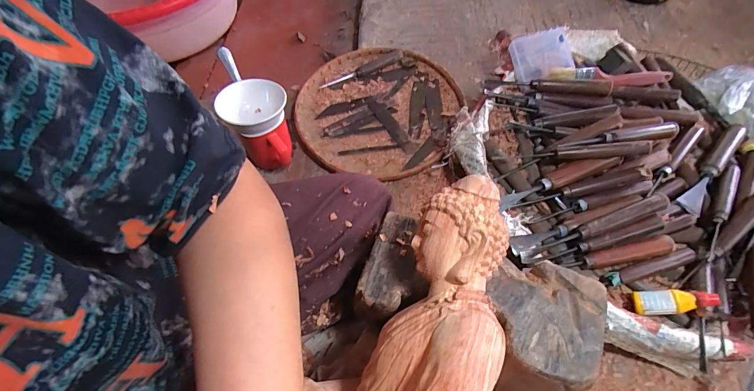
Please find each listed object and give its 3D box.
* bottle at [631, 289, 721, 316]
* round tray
[{"bbox_3d":[0.325,0.116,0.388,0.074,0.017,0.025,-11,58,22],"label":"bottle"},{"bbox_3d":[-0.003,-0.161,0.657,0.287,0.031,0.298,-1,60,3],"label":"round tray"}]

